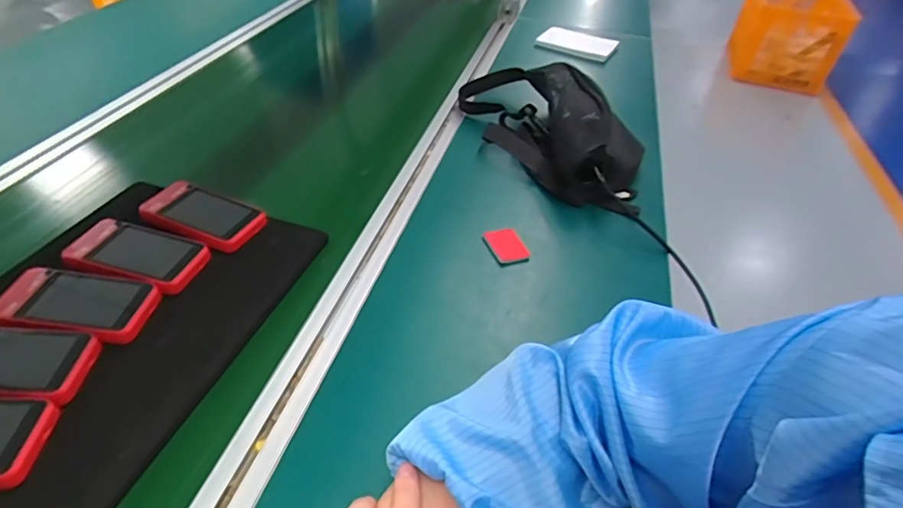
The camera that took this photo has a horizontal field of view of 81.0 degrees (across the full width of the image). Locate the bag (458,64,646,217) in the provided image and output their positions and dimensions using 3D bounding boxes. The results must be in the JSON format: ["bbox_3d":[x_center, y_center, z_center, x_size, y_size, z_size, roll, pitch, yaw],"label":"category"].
[{"bbox_3d":[0.142,-0.193,0.747,0.193,0.070,0.370,-13,45,-18],"label":"bag"}]

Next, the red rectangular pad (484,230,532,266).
[{"bbox_3d":[0.062,-0.009,0.582,0.040,0.009,0.050,-14,45,-18],"label":"red rectangular pad"}]

